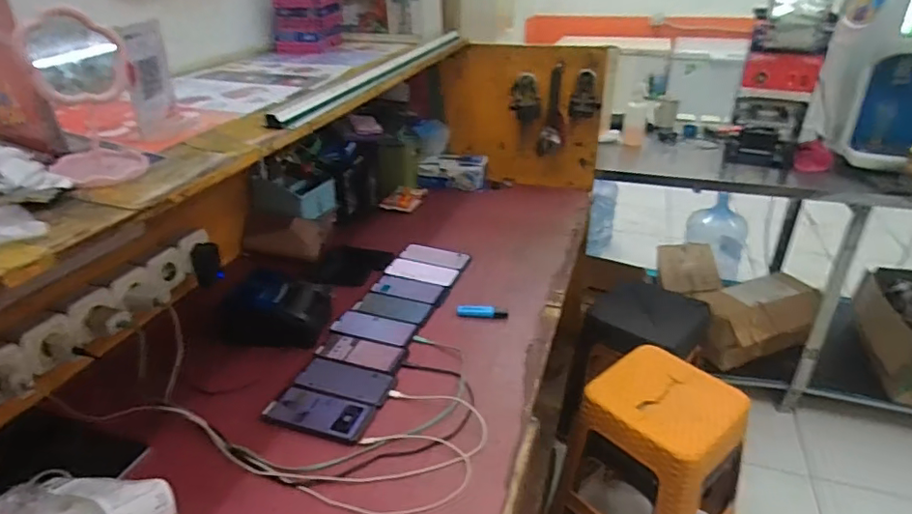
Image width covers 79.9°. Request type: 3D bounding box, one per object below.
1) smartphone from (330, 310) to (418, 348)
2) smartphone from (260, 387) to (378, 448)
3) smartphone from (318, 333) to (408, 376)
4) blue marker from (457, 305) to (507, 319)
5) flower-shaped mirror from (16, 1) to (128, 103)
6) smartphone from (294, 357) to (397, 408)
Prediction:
[{"bbox_3d":[-0.164,0.141,1.076,0.169,0.010,0.076,11,31,20],"label":"smartphone"},{"bbox_3d":[-0.218,0.251,0.872,0.166,0.014,0.075,8,30,15],"label":"smartphone"},{"bbox_3d":[-0.175,0.178,1.005,0.161,0.007,0.080,8,30,16],"label":"smartphone"},{"bbox_3d":[0.053,0.110,1.113,0.100,0.017,0.020,1,29,3],"label":"blue marker"},{"bbox_3d":[-0.422,-0.222,0.609,0.021,0.103,0.090,8,61,34],"label":"flower-shaped mirror"},{"bbox_3d":[-0.190,0.213,0.937,0.169,0.012,0.082,8,30,16],"label":"smartphone"}]

